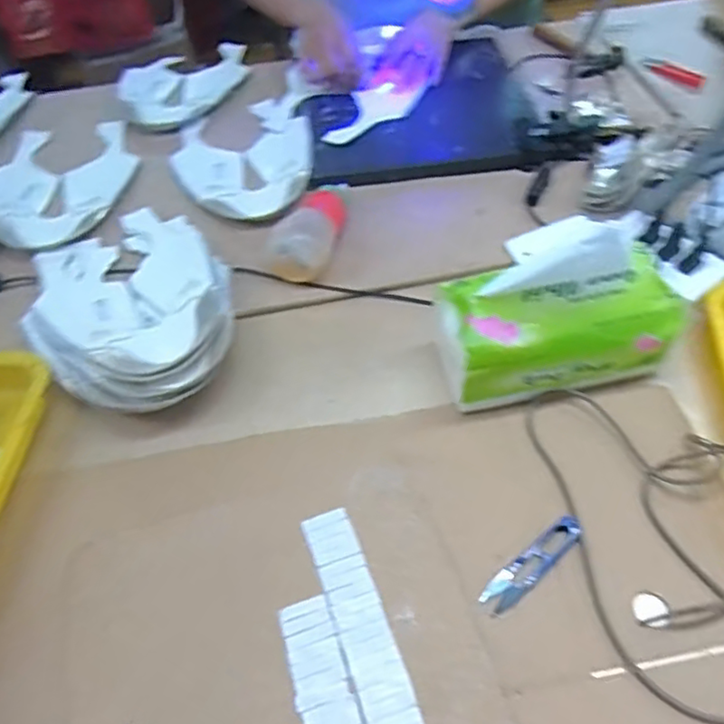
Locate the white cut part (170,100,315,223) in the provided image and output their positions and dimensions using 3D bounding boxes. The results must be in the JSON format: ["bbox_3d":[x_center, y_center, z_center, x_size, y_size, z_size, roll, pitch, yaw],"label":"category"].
[{"bbox_3d":[-0.149,-0.261,0.815,0.179,0.014,0.234,-16,53,-9],"label":"white cut part"}]

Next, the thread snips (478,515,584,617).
[{"bbox_3d":[0.133,0.155,0.488,0.103,0.004,0.023,-34,58,-22],"label":"thread snips"}]

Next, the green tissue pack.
[{"bbox_3d":[0.170,-0.050,0.537,0.200,0.162,0.087,-9,52,-4],"label":"green tissue pack"}]

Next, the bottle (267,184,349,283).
[{"bbox_3d":[-0.052,-0.150,0.686,0.055,0.044,0.157,12,54,12],"label":"bottle"}]

